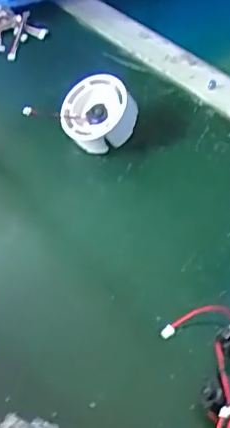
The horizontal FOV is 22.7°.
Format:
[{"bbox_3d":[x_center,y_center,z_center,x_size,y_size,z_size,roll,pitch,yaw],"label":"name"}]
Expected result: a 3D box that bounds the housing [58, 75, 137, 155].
[{"bbox_3d":[-0.013,-0.077,0.447,0.055,0.025,0.055,2,84,25],"label":"housing"}]

